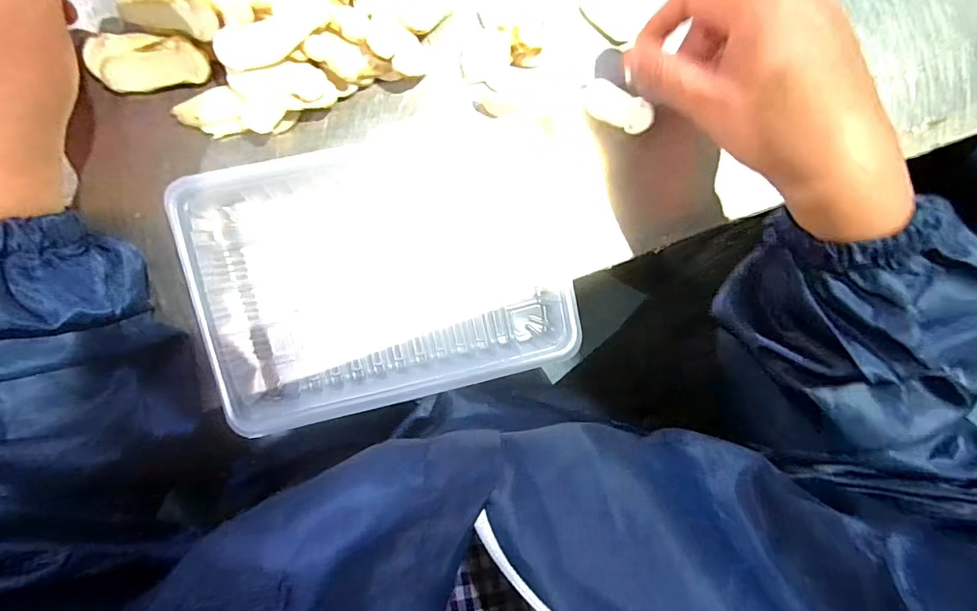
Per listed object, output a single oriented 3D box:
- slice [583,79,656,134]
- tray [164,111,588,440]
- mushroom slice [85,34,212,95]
[{"bbox_3d":[0.081,-0.126,0.302,0.046,0.008,0.022,30,89,-8],"label":"slice"},{"bbox_3d":[-0.056,-0.021,0.290,0.213,0.030,0.155,-13,95,-7],"label":"tray"},{"bbox_3d":[-0.185,-0.133,0.264,0.058,0.010,0.027,-4,125,-6],"label":"mushroom slice"}]

